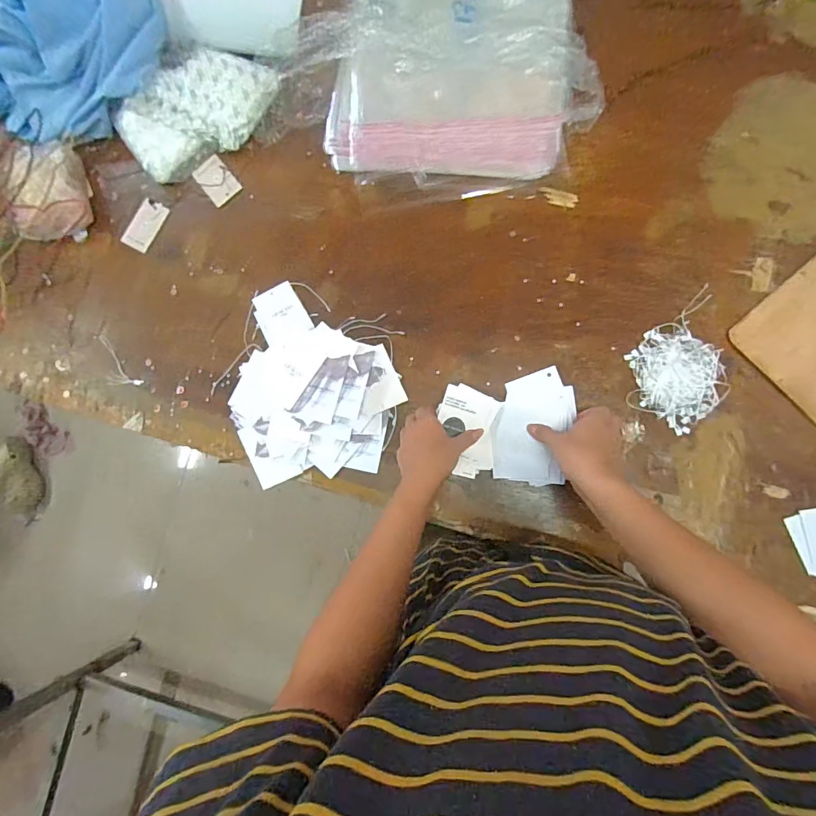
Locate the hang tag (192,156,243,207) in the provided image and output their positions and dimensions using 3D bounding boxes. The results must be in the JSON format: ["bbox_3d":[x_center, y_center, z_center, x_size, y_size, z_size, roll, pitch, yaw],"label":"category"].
[{"bbox_3d":[-0.301,-0.358,0.700,0.050,0.004,0.075,-39,85,3],"label":"hang tag"}]

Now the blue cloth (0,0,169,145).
[{"bbox_3d":[-0.563,-0.560,0.663,0.311,0.148,0.322,36,91,10],"label":"blue cloth"}]

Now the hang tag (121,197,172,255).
[{"bbox_3d":[-0.420,-0.291,0.709,0.049,0.004,0.081,26,86,6],"label":"hang tag"}]

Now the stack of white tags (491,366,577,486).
[{"bbox_3d":[0.164,0.022,0.584,0.095,0.016,0.150,13,87,9],"label":"stack of white tags"}]

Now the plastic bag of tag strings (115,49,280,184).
[{"bbox_3d":[-0.324,-0.460,0.691,0.262,0.050,0.147,-21,82,6],"label":"plastic bag of tag strings"}]

